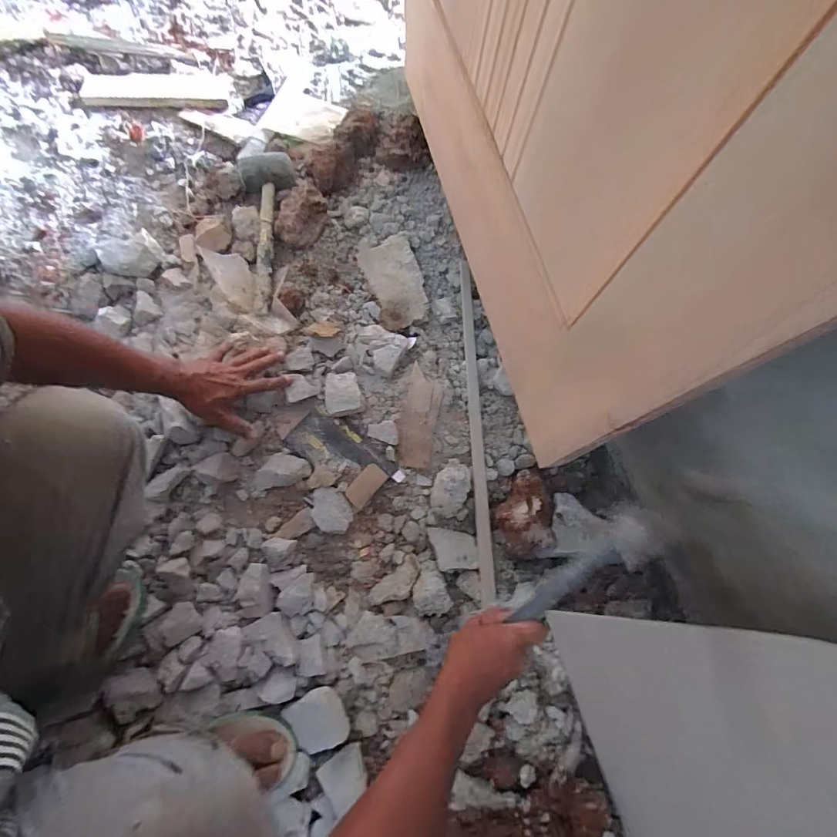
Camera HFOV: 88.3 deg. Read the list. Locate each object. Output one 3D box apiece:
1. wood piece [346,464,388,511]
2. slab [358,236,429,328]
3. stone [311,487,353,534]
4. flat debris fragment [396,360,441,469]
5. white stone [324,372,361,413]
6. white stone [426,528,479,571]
[{"bbox_3d":[-0.082,0.105,0.668,0.037,0.006,0.069,43,90,-4],"label":"wood piece"},{"bbox_3d":[-0.042,-0.240,0.766,0.094,0.031,0.169,-19,76,-5],"label":"slab"},{"bbox_3d":[-0.133,0.143,0.668,0.060,0.025,0.063,6,75,2],"label":"stone"},{"bbox_3d":[0.000,-0.003,0.698,0.058,0.019,0.163,9,76,3],"label":"flat debris fragment"},{"bbox_3d":[-0.122,-0.043,0.691,0.054,0.017,0.066,-9,75,-2],"label":"white stone"},{"bbox_3d":[0.054,0.201,0.666,0.073,0.011,0.062,-4,75,-1],"label":"white stone"}]

